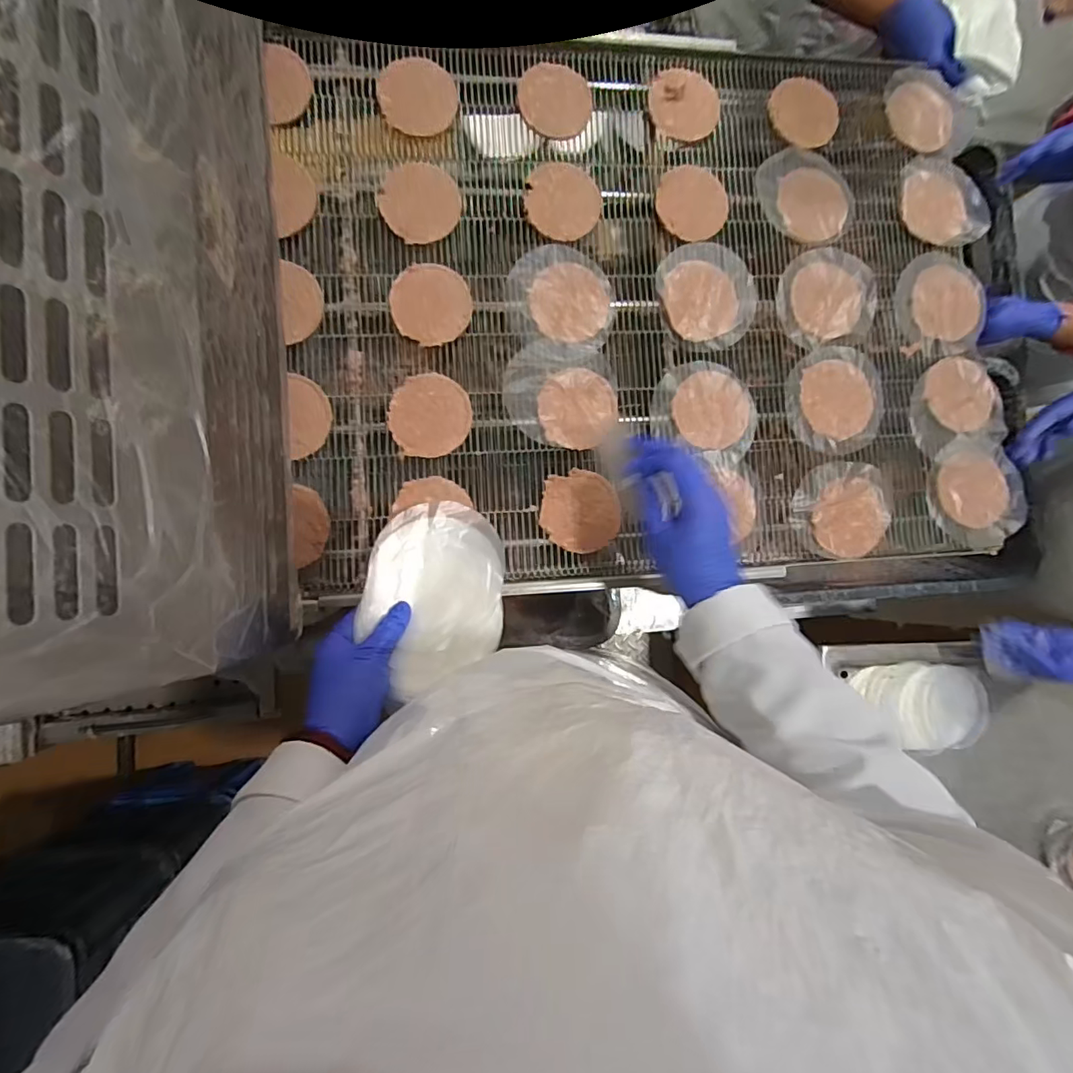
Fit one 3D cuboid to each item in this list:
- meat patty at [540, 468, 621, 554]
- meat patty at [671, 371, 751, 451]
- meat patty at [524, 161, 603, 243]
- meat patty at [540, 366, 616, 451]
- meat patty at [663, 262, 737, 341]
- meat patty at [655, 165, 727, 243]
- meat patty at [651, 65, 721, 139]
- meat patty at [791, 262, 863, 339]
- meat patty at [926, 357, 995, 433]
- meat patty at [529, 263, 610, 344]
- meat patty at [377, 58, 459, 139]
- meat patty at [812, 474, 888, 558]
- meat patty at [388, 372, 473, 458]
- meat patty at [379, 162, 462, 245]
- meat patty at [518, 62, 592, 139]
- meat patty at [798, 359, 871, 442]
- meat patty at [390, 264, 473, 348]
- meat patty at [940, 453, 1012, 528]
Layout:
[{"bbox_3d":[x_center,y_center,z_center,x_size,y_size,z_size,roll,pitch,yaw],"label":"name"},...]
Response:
[{"bbox_3d":[0.047,-0.027,0.555,0.080,0.010,0.084,8,85,-5],"label":"meat patty"},{"bbox_3d":[0.193,-0.141,0.577,0.087,0.010,0.082,0,86,-6],"label":"meat patty"},{"bbox_3d":[0.031,-0.370,0.579,0.082,0.004,0.088,0,86,-6],"label":"meat patty"},{"bbox_3d":[0.043,-0.137,0.562,0.081,0.006,0.086,0,86,-6],"label":"meat patty"},{"bbox_3d":[0.184,-0.266,0.587,0.081,0.004,0.087,-20,88,-7],"label":"meat patty"},{"bbox_3d":[0.177,-0.378,0.594,0.080,0.004,0.088,0,86,-6],"label":"meat patty"},{"bbox_3d":[0.171,-0.498,0.601,0.082,0.006,0.083,0,86,-6],"label":"meat patty"},{"bbox_3d":[0.331,-0.269,0.599,0.081,0.004,0.080,0,86,-6],"label":"meat patty"},{"bbox_3d":[0.487,-0.163,0.602,0.073,0.009,0.086,-33,90,-7],"label":"meat patty"},{"bbox_3d":[0.036,-0.255,0.569,0.083,0.004,0.085,0,86,-6],"label":"meat patty"},{"bbox_3d":[-0.127,-0.473,0.563,0.080,0.004,0.086,-20,88,-7],"label":"meat patty"},{"bbox_3d":[0.348,-0.021,0.582,0.074,0.010,0.088,27,84,-3],"label":"meat patty"},{"bbox_3d":[-0.110,-0.125,0.547,0.081,0.010,0.085,-3,86,-6],"label":"meat patty"},{"bbox_3d":[-0.123,-0.357,0.558,0.082,0.004,0.086,0,86,-6],"label":"meat patty"},{"bbox_3d":[0.021,-0.486,0.582,0.079,0.005,0.085,0,86,-6],"label":"meat patty"},{"bbox_3d":[0.340,-0.155,0.593,0.081,0.004,0.086,0,86,-6],"label":"meat patty"},{"bbox_3d":[-0.111,-0.245,0.554,0.081,0.005,0.086,-23,88,-7],"label":"meat patty"},{"bbox_3d":[0.496,-0.052,0.594,0.077,0.010,0.079,0,86,-6],"label":"meat patty"}]

